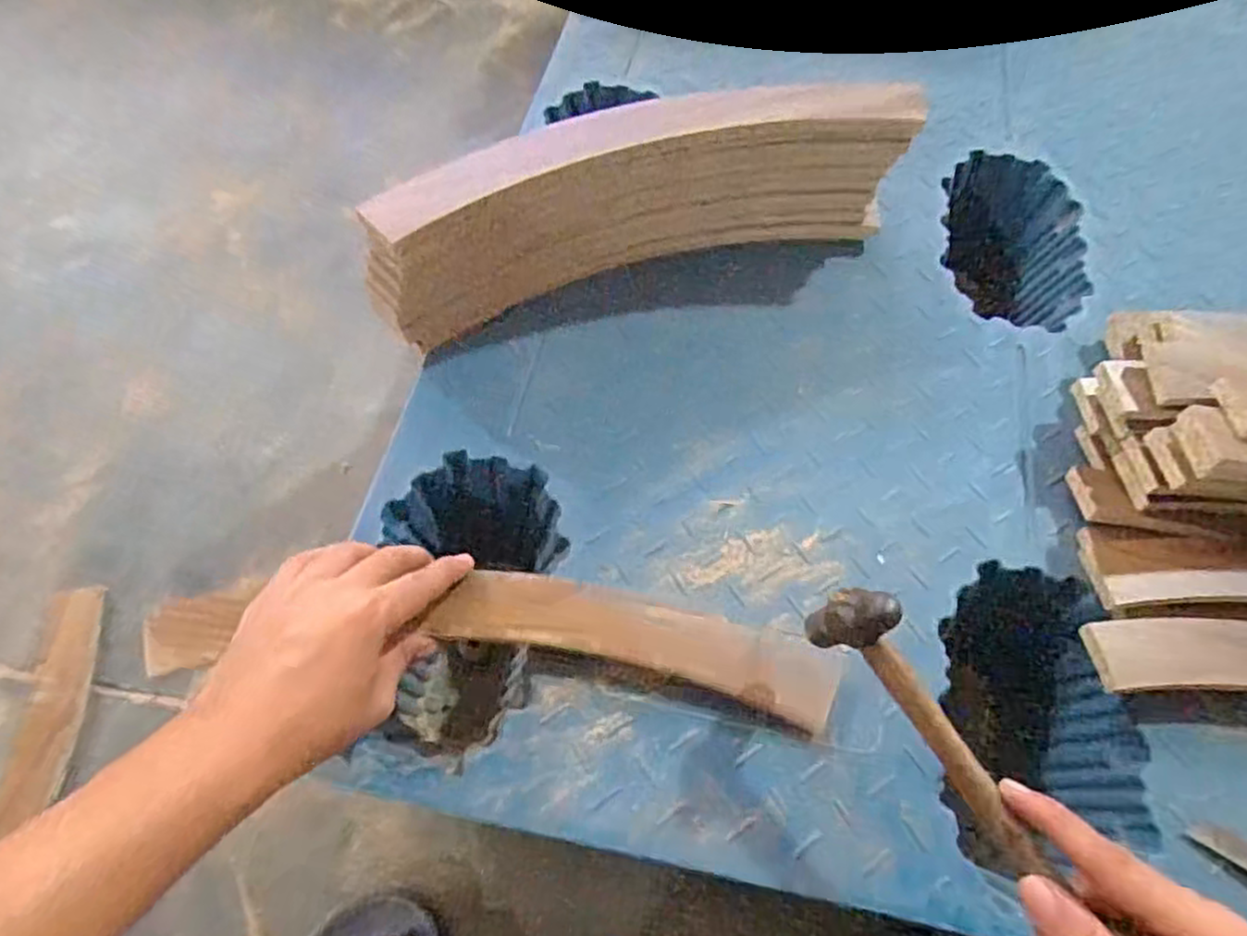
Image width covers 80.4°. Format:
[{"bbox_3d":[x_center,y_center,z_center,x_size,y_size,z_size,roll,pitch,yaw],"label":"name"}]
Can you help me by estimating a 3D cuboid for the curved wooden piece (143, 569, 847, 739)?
[{"bbox_3d":[-0.077,0.113,0.490,0.439,0.026,0.078,6,62,-2],"label":"curved wooden piece"}]

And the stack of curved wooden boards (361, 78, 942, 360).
[{"bbox_3d":[0.016,-0.213,0.608,0.451,0.157,0.076,-17,64,-12],"label":"stack of curved wooden boards"}]

